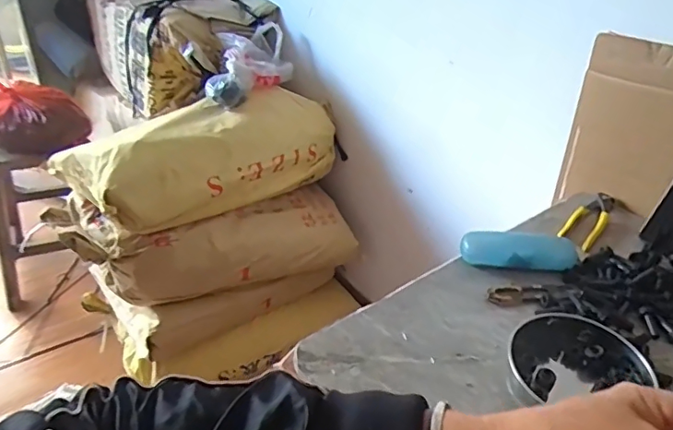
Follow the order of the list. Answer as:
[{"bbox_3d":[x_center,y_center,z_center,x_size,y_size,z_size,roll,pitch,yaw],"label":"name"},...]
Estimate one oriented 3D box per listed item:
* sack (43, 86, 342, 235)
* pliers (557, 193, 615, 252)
[{"bbox_3d":[-0.298,-0.160,1.227,0.592,0.181,0.318,-25,45,-35],"label":"sack"},{"bbox_3d":[0.384,0.006,0.781,0.047,0.015,0.176,28,41,30],"label":"pliers"}]

